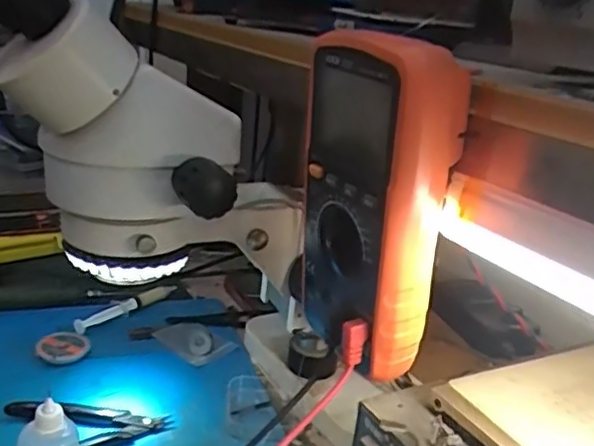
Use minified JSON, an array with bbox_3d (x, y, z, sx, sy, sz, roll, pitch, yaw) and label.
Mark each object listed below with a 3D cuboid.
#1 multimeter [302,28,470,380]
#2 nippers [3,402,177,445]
[{"bbox_3d":[0.039,-0.012,0.335,0.046,0.168,0.084,-5,22,-29],"label":"multimeter"},{"bbox_3d":[-0.158,0.158,0.478,0.123,0.012,0.074,-1,20,-19],"label":"nippers"}]

